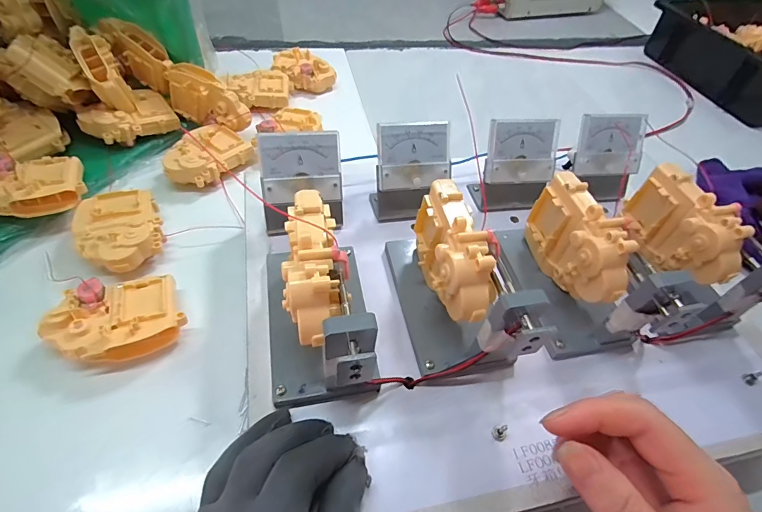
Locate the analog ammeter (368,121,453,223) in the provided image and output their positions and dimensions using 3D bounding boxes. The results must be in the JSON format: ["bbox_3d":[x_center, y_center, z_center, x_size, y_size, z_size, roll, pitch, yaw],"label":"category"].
[{"bbox_3d":[0.028,-0.074,0.356,0.066,0.071,0.044,-8,52,-12],"label":"analog ammeter"}]

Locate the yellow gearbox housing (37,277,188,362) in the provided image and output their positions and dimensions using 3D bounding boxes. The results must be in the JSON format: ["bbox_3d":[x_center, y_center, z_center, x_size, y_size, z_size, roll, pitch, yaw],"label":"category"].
[{"bbox_3d":[-0.217,0.052,0.337,0.093,0.039,0.066,-17,54,-19],"label":"yellow gearbox housing"}]

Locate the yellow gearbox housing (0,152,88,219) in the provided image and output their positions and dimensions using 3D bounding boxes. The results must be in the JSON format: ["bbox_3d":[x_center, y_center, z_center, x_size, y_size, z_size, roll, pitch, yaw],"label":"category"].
[{"bbox_3d":[-0.343,-0.068,0.392,0.094,0.031,0.064,-10,52,-14],"label":"yellow gearbox housing"}]

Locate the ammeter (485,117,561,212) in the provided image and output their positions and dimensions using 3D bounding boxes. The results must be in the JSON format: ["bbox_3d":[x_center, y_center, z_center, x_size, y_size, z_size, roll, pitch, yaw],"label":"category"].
[{"bbox_3d":[0.128,-0.084,0.376,0.065,0.072,0.041,1,51,-5],"label":"ammeter"}]

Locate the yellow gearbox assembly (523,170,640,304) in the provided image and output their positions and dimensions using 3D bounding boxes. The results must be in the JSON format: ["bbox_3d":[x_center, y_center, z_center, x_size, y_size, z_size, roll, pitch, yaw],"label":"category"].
[{"bbox_3d":[0.146,-0.009,0.303,0.031,0.069,0.096,-6,52,-11],"label":"yellow gearbox assembly"}]

